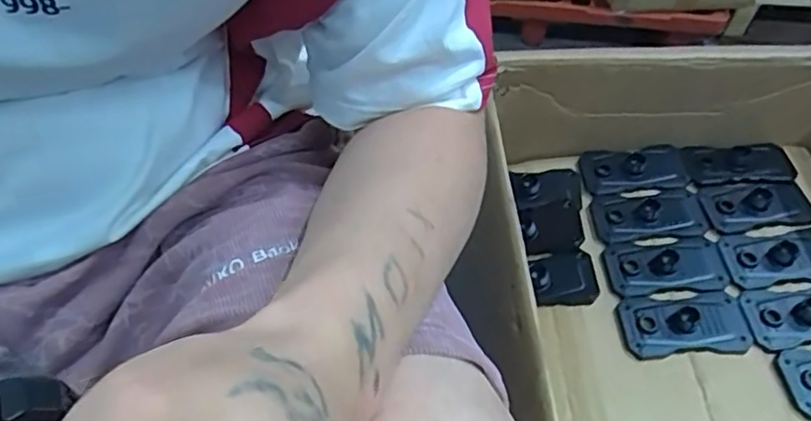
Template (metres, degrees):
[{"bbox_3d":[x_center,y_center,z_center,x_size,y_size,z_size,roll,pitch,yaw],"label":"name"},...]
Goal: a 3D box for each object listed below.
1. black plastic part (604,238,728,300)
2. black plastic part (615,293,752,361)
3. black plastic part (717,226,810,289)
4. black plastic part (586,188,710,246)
[{"bbox_3d":[0.250,0.052,0.612,0.109,0.015,0.060,-5,54,-1],"label":"black plastic part"},{"bbox_3d":[0.252,0.100,0.571,0.111,0.018,0.059,-7,54,-3],"label":"black plastic part"},{"bbox_3d":[0.364,0.044,0.614,0.109,0.014,0.060,-4,54,0],"label":"black plastic part"},{"bbox_3d":[0.249,0.000,0.650,0.113,0.018,0.063,-7,54,-3],"label":"black plastic part"}]

